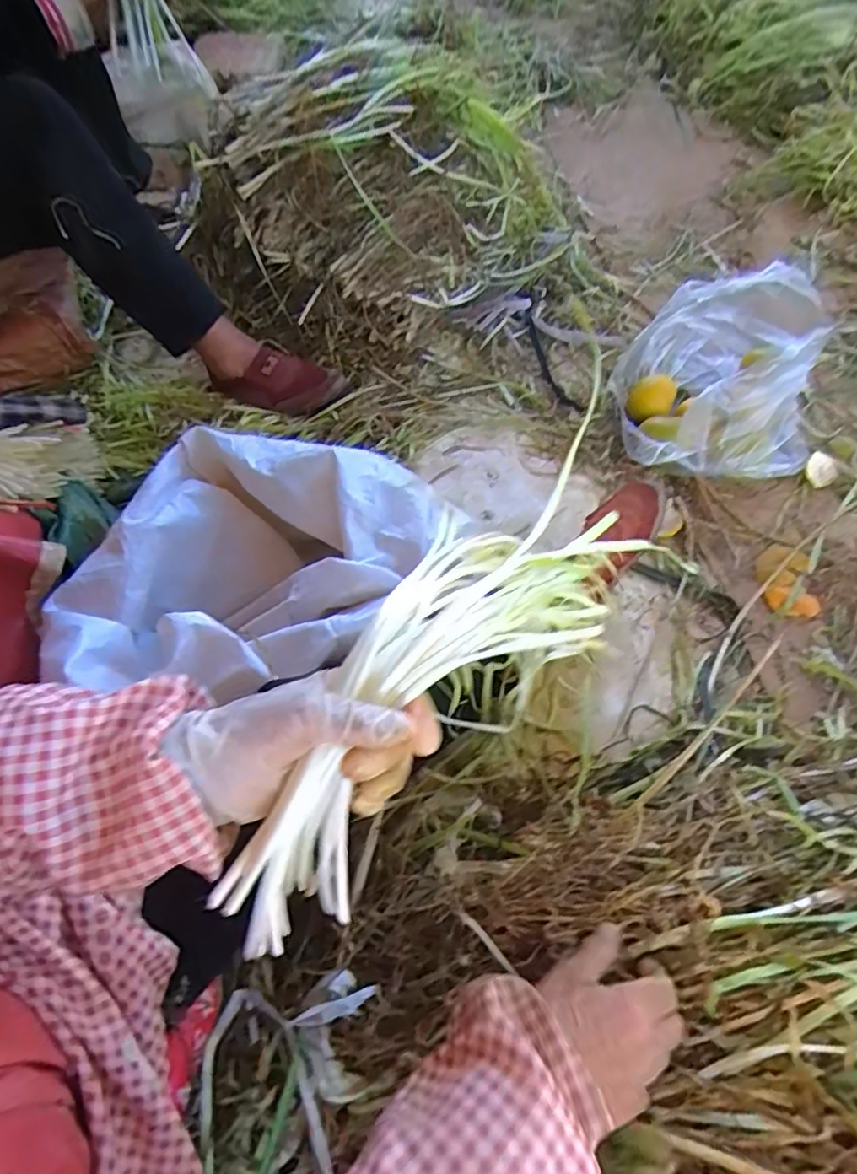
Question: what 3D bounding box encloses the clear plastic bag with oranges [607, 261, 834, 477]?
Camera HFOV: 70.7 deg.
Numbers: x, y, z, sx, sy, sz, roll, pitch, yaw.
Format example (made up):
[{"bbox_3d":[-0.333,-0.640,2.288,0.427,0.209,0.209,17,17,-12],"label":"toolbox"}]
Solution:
[{"bbox_3d":[0.412,-0.333,0.873,0.242,0.190,0.290,-4,59,0],"label":"clear plastic bag with oranges"}]

